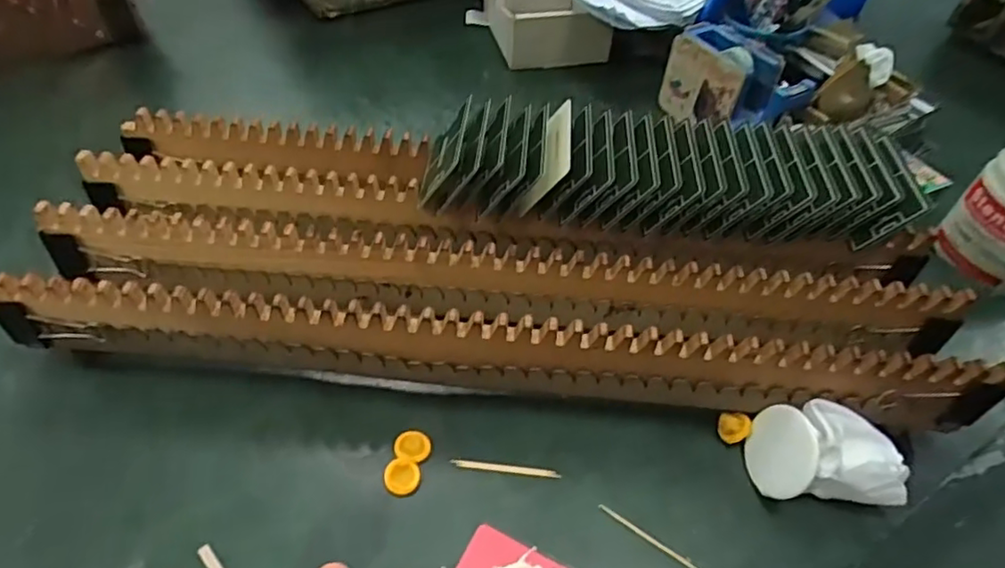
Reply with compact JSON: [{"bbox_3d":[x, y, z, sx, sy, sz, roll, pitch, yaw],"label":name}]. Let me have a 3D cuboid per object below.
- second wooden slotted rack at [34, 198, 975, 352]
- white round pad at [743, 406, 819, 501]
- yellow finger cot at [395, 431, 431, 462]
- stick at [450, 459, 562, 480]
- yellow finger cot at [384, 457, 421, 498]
[{"bbox_3d":[-0.006,0.009,0.409,0.560,0.085,0.019,6,47,0],"label":"second wooden slotted rack"},{"bbox_3d":[0.160,0.097,0.361,0.004,0.049,0.049,11,47,-25],"label":"white round pad"},{"bbox_3d":[-0.053,0.097,0.375,0.020,0.004,0.019,3,47,-3],"label":"yellow finger cot"},{"bbox_3d":[0.002,0.110,0.372,0.064,0.004,0.005,7,47,1],"label":"stick"},{"bbox_3d":[-0.058,0.112,0.362,0.020,0.004,0.022,-5,48,-10],"label":"yellow finger cot"}]

